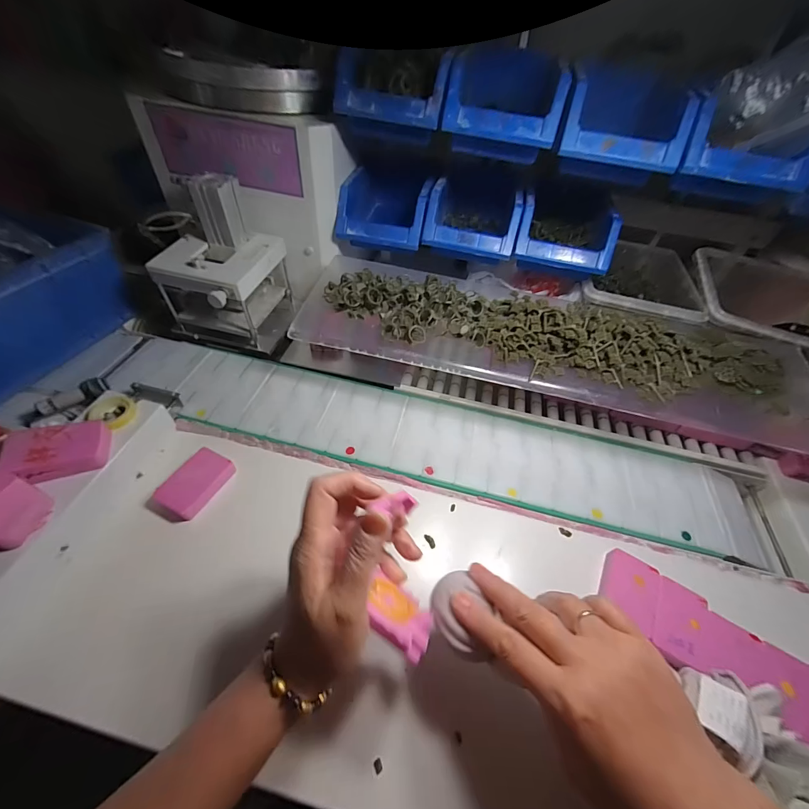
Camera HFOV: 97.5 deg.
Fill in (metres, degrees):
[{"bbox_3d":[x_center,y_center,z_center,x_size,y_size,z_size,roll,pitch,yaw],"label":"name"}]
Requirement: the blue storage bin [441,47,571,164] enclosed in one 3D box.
[{"bbox_3d":[0.117,-0.366,0.434,0.125,0.074,0.179,10,51,2],"label":"blue storage bin"}]

